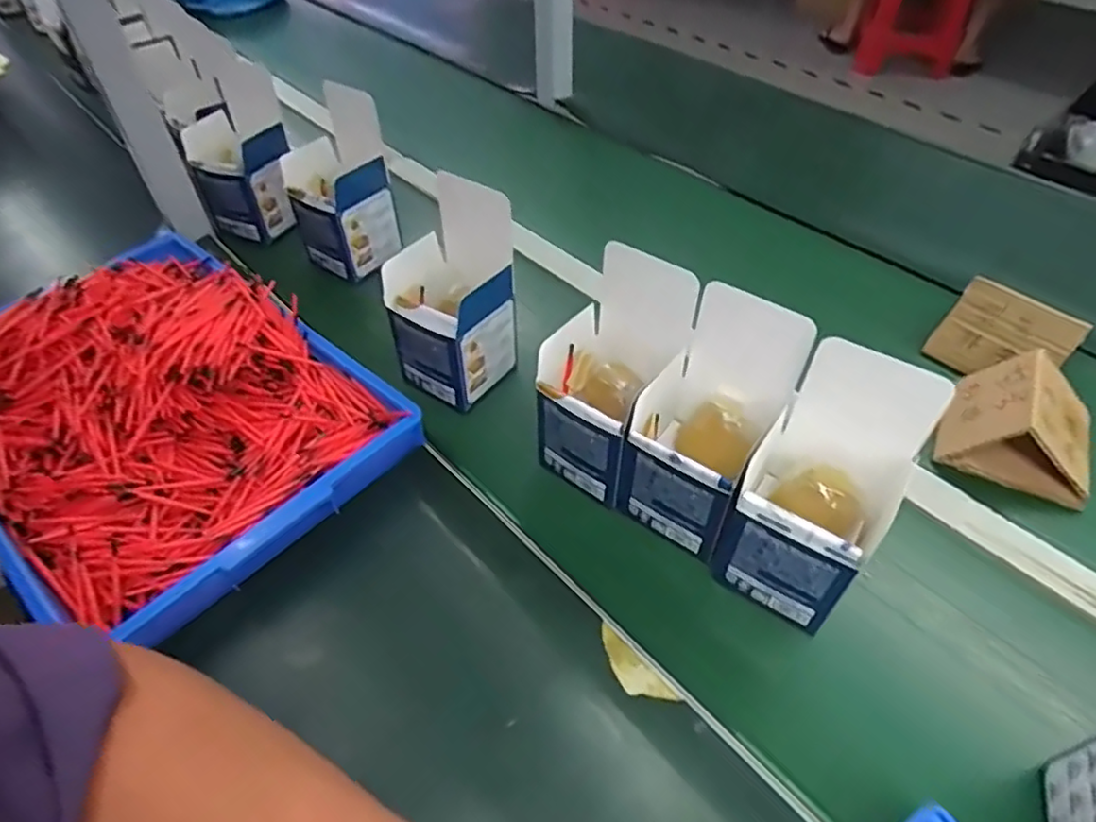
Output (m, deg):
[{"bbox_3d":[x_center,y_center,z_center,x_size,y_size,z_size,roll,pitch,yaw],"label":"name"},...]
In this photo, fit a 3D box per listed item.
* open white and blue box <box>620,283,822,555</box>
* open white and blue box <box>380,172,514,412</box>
[{"bbox_3d":[0.118,0.011,0.477,0.091,0.158,0.110,27,57,27],"label":"open white and blue box"},{"bbox_3d":[-0.090,-0.098,0.588,0.090,0.158,0.100,27,57,26],"label":"open white and blue box"}]

